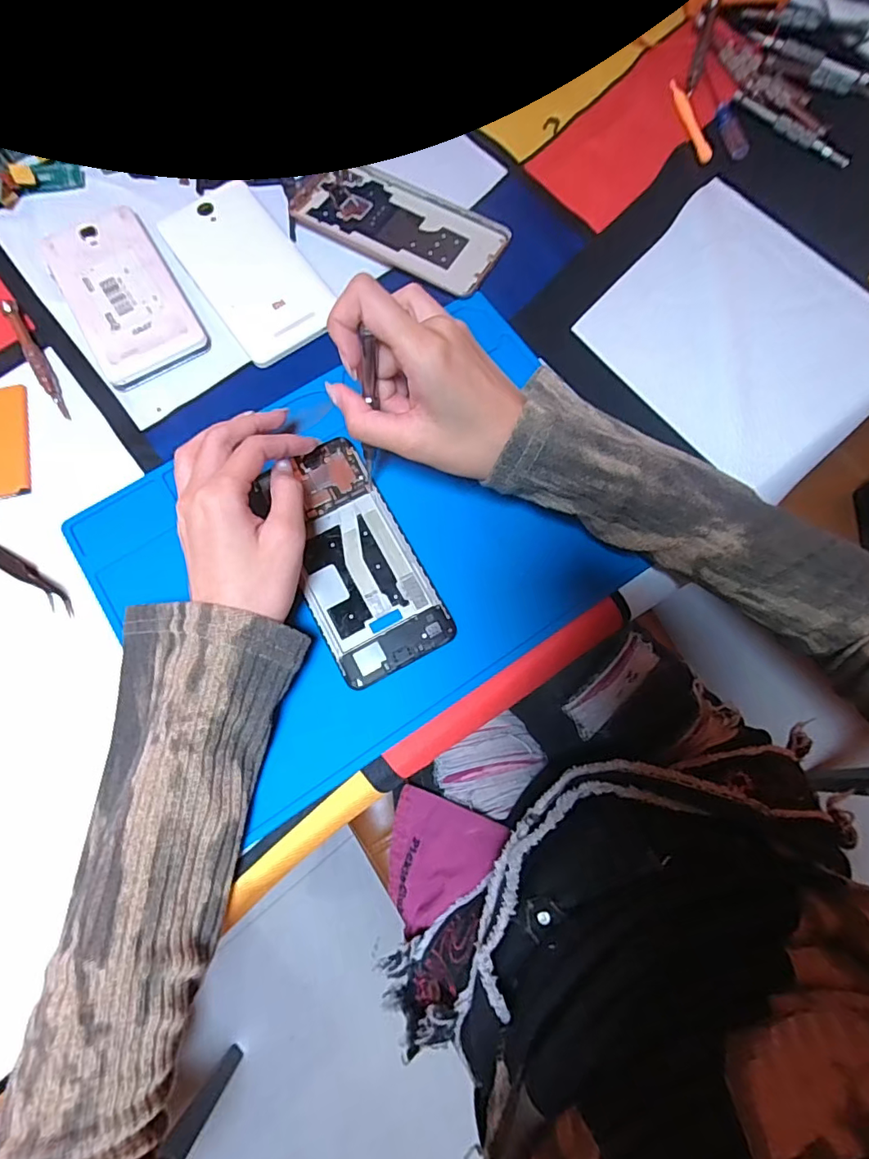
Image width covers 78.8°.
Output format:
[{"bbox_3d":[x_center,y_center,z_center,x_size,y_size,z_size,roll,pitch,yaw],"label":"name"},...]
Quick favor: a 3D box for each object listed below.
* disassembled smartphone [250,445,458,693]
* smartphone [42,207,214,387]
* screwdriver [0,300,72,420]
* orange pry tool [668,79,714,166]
[{"bbox_3d":[-0.050,-0.014,0.324,0.076,0.006,0.147,-22,75,-5],"label":"disassembled smartphone"},{"bbox_3d":[-0.219,-0.201,0.372,0.071,0.012,0.142,-30,77,-7],"label":"smartphone"},{"bbox_3d":[-0.274,-0.154,0.363,0.010,0.009,0.105,-33,78,-8],"label":"screwdriver"},{"bbox_3d":[0.201,-0.361,0.414,0.013,0.004,0.083,-10,75,-3],"label":"orange pry tool"}]

